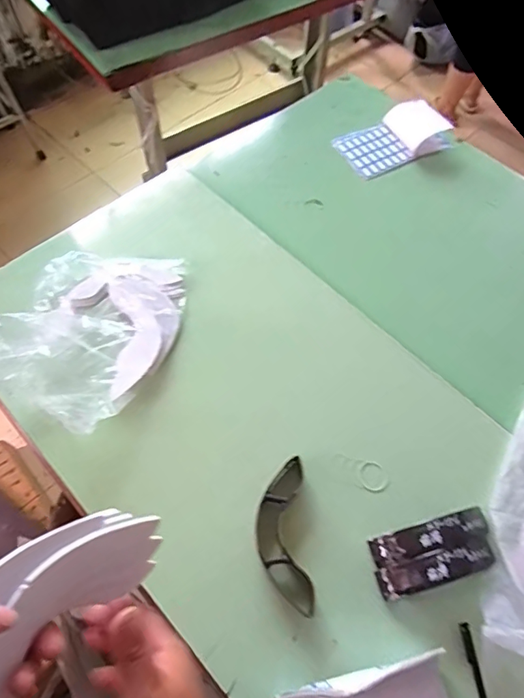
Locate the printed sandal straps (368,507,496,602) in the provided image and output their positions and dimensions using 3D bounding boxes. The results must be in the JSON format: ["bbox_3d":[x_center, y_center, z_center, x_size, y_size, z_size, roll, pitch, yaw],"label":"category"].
[{"bbox_3d":[0.226,0.258,0.598,0.164,0.051,0.077,-14,63,-11],"label":"printed sandal straps"}]

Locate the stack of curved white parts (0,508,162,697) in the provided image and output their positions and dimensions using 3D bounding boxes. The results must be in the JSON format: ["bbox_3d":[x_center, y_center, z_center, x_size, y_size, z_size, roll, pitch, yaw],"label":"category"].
[{"bbox_3d":[-0.157,0.191,0.328,0.035,0.095,0.194,-5,21,41],"label":"stack of curved white parts"}]

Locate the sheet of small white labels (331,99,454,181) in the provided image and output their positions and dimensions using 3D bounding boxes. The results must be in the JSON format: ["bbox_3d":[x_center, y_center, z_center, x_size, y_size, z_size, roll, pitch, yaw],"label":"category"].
[{"bbox_3d":[0.278,-0.455,1.000,0.229,0.083,0.130,-19,64,-13],"label":"sheet of small white labels"}]

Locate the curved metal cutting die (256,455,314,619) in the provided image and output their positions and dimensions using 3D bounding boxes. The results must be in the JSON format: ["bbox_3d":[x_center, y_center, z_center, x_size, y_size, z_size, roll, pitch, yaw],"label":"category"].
[{"bbox_3d":[0.027,0.246,0.619,0.066,0.034,0.188,-1,62,-4],"label":"curved metal cutting die"}]

